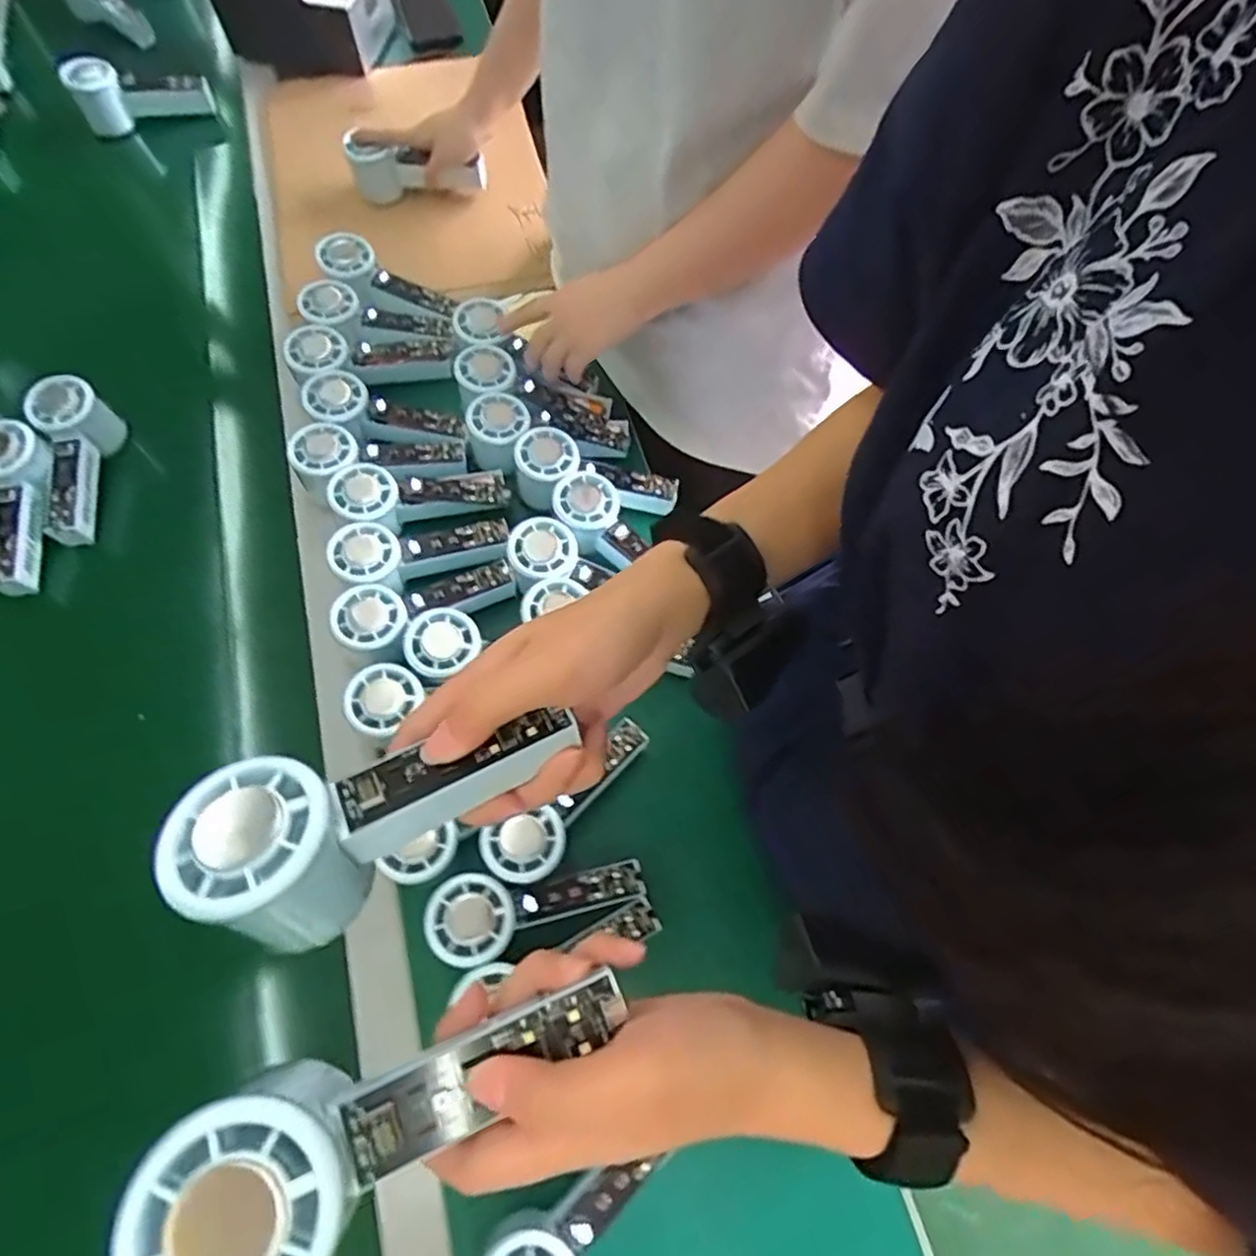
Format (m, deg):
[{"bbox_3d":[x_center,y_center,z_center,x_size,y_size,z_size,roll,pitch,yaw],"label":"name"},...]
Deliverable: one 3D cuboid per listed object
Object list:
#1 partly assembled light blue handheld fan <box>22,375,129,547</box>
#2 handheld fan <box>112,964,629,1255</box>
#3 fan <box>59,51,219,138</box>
[{"bbox_3d":[-0.507,-0.151,0.633,0.066,0.046,0.148,-5,83,-5],"label":"partly assembled light blue handheld fan"},{"bbox_3d":[-0.076,0.162,0.232,0.148,0.053,0.056,-18,68,-23],"label":"handheld fan"},{"bbox_3d":[-0.588,-0.644,0.839,0.157,0.083,0.045,-27,69,-33],"label":"fan"}]

